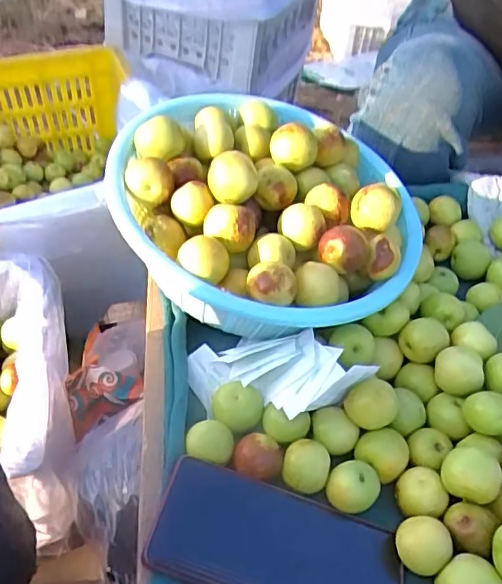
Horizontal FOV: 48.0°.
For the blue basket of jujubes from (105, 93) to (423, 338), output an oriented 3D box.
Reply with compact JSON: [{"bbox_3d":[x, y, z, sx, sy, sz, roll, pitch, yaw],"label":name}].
[{"bbox_3d":[0.021,-0.070,0.493,0.242,0.117,0.260,3,48,-3],"label":"blue basket of jujubes"}]

